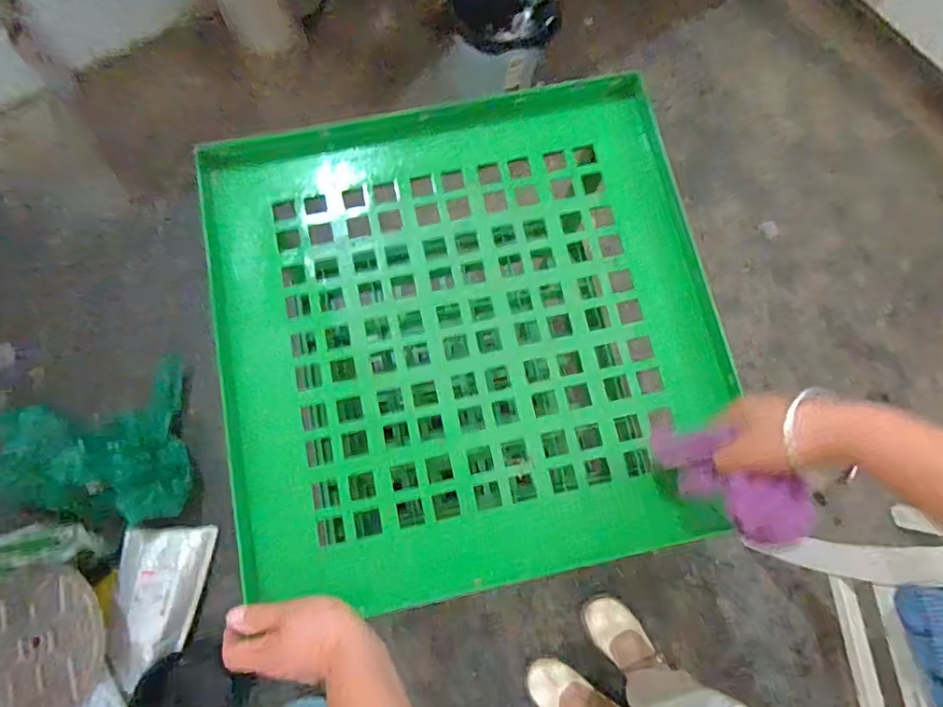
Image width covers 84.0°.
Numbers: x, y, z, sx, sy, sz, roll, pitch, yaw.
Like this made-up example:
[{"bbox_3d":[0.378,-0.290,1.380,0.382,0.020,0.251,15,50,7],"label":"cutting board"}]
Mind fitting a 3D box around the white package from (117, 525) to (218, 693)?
[{"bbox_3d":[-0.635,0.506,1.067,0.178,0.051,0.293,4,55,-23],"label":"white package"}]

